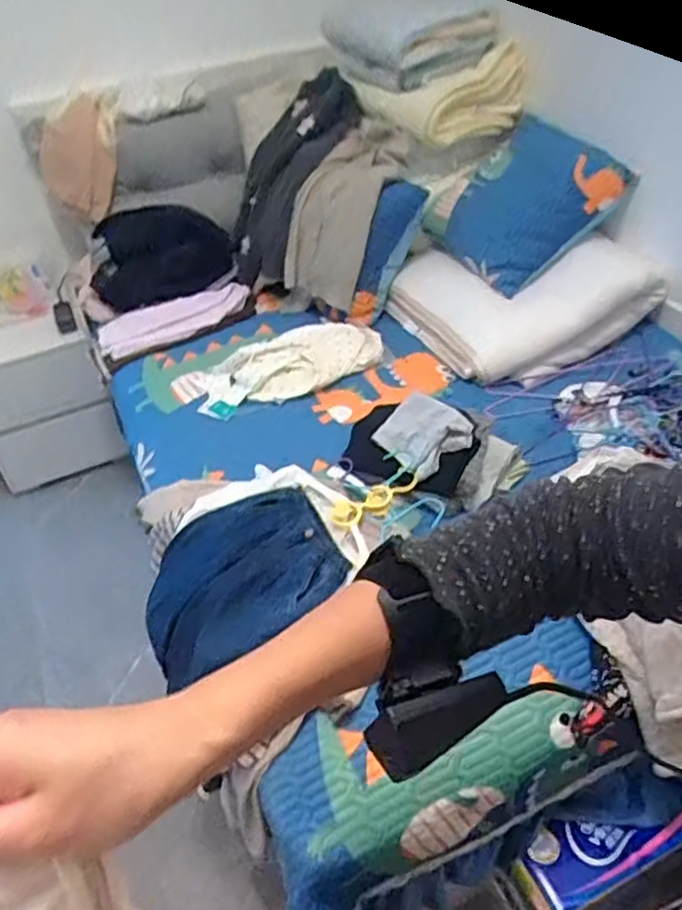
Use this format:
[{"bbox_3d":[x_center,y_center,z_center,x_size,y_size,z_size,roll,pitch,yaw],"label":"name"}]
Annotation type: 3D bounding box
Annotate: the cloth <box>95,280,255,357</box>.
[{"bbox_3d":[-0.444,-0.366,1.826,0.413,0.115,0.044,-22,1,0],"label":"cloth"}]

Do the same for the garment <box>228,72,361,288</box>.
[{"bbox_3d":[-0.139,-0.683,1.708,0.109,0.516,0.251,15,25,-37],"label":"garment"}]

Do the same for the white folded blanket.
[{"bbox_3d":[0.428,-0.384,1.586,0.543,0.125,0.437,-25,43,-20],"label":"white folded blanket"}]

